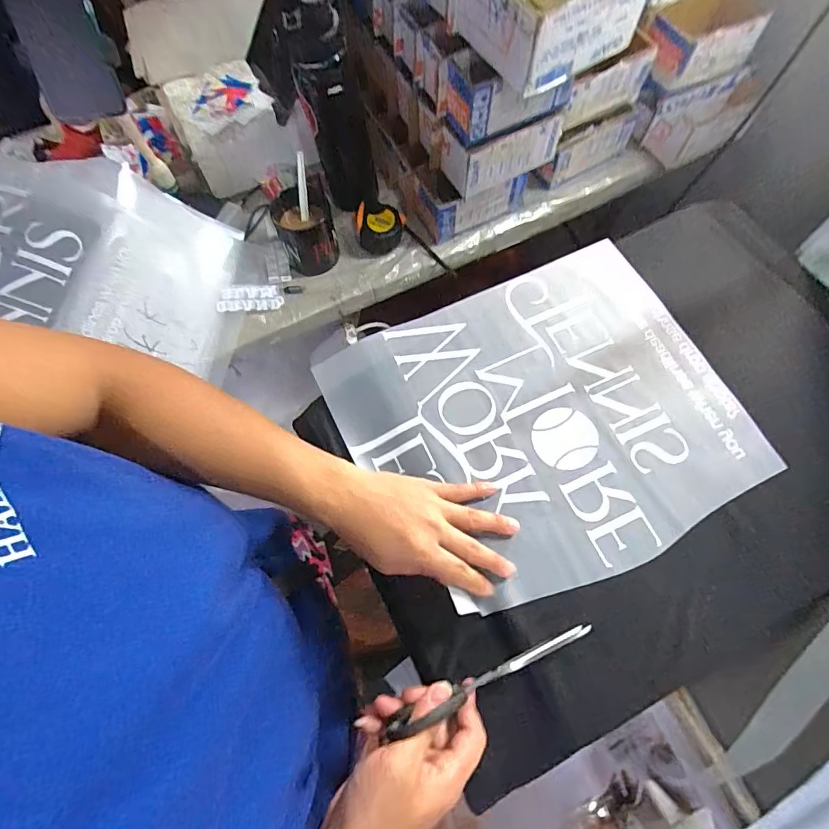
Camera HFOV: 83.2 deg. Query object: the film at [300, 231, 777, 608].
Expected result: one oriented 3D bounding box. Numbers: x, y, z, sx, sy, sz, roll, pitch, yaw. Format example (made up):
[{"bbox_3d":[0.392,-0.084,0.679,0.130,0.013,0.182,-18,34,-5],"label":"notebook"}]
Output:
[{"bbox_3d":[0.126,0.004,0.488,0.376,0.013,0.316,-23,69,-6],"label":"film"}]

